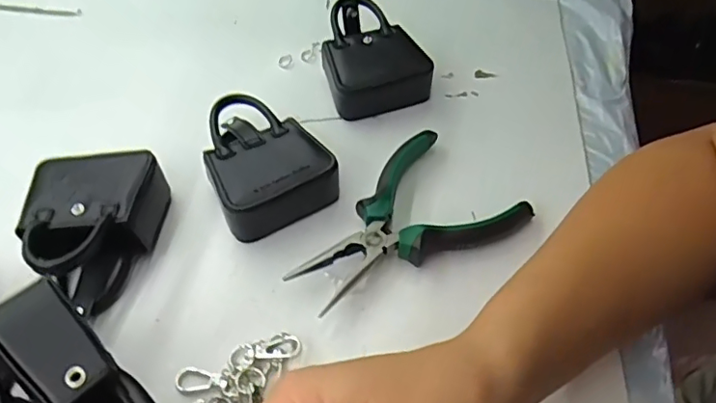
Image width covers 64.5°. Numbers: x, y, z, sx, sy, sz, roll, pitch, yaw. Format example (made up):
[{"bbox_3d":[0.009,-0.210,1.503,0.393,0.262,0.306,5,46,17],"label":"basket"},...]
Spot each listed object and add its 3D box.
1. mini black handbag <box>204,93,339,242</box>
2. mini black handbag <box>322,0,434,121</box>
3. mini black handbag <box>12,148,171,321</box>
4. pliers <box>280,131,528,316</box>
[{"bbox_3d":[-0.067,-0.028,0.384,0.075,0.037,0.100,-26,54,-20],"label":"mini black handbag"},{"bbox_3d":[0.011,-0.115,0.448,0.075,0.047,0.090,-10,50,-8],"label":"mini black handbag"},{"bbox_3d":[-0.163,0.019,0.345,0.077,0.039,0.103,-2,50,-1],"label":"mini black handbag"},{"bbox_3d":[0.026,0.016,0.359,0.146,0.022,0.092,-31,56,-24],"label":"pliers"}]

